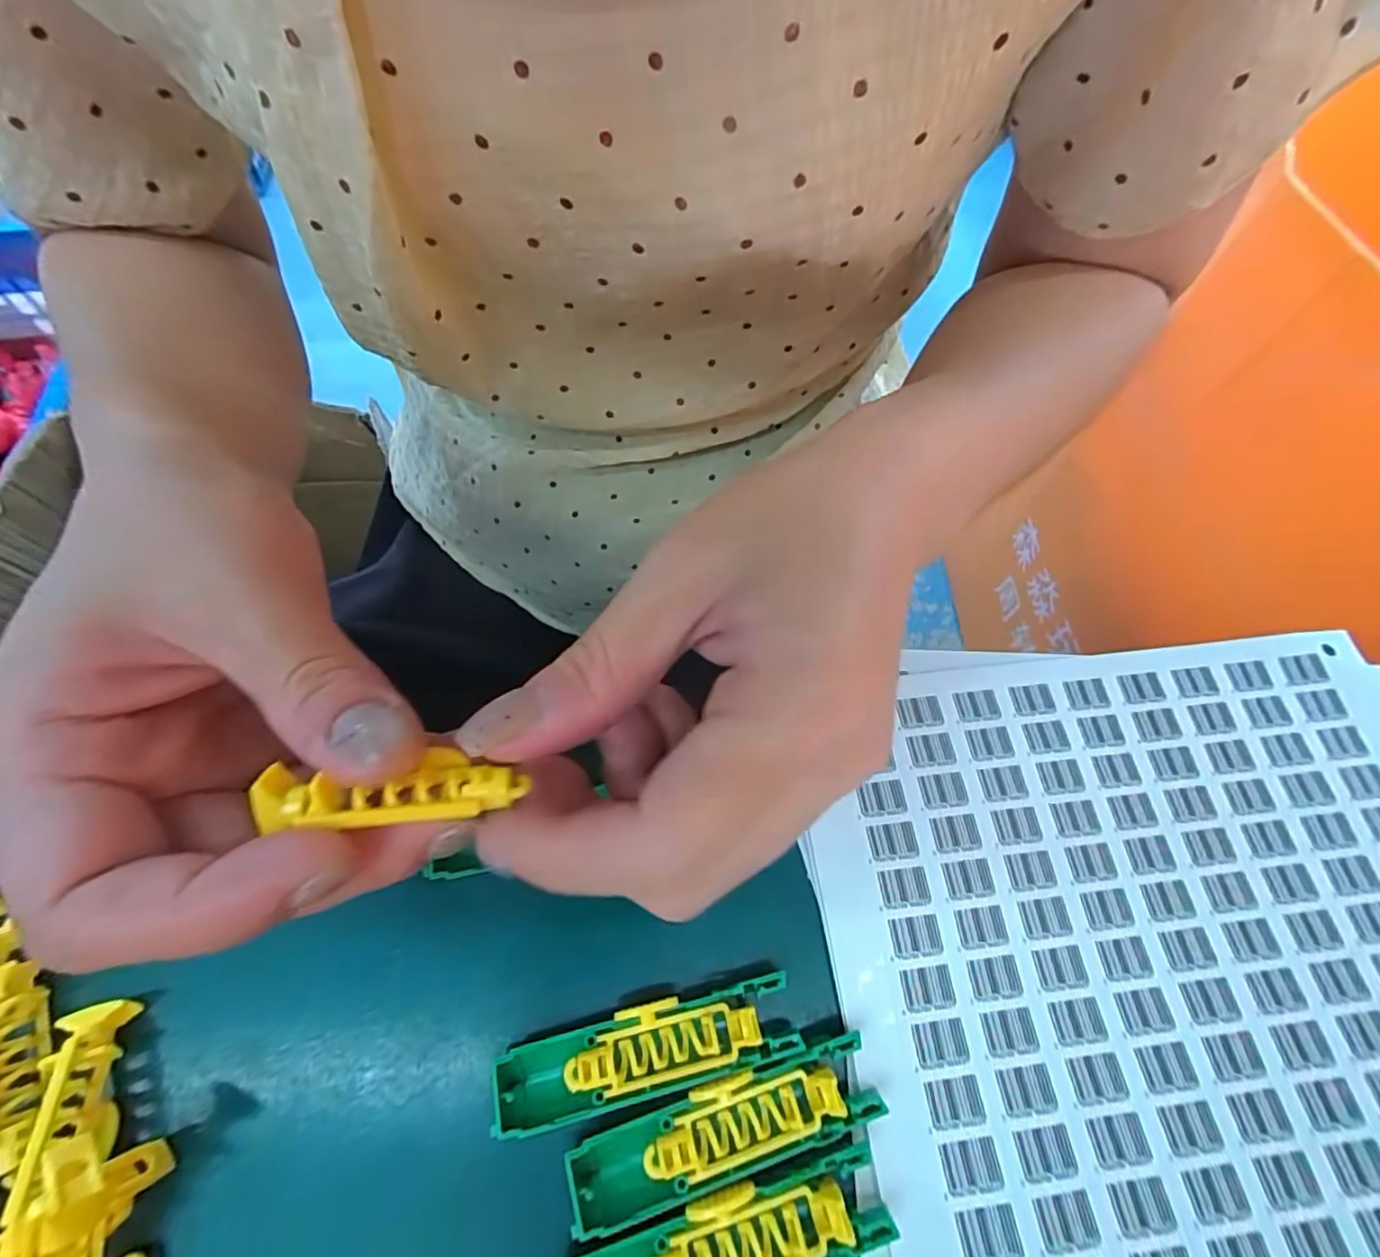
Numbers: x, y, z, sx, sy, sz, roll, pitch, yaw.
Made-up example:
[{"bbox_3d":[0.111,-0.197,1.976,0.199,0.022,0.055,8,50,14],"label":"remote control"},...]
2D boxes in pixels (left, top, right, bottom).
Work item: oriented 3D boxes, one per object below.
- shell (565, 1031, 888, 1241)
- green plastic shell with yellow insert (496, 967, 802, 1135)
[{"bbox_3d":[0.008,0.122,0.144,0.076,0.010,0.018,-15,66,-11],"label":"shell"},{"bbox_3d":[-0.012,0.108,0.153,0.077,0.012,0.019,-11,65,-9],"label":"green plastic shell with yellow insert"}]

